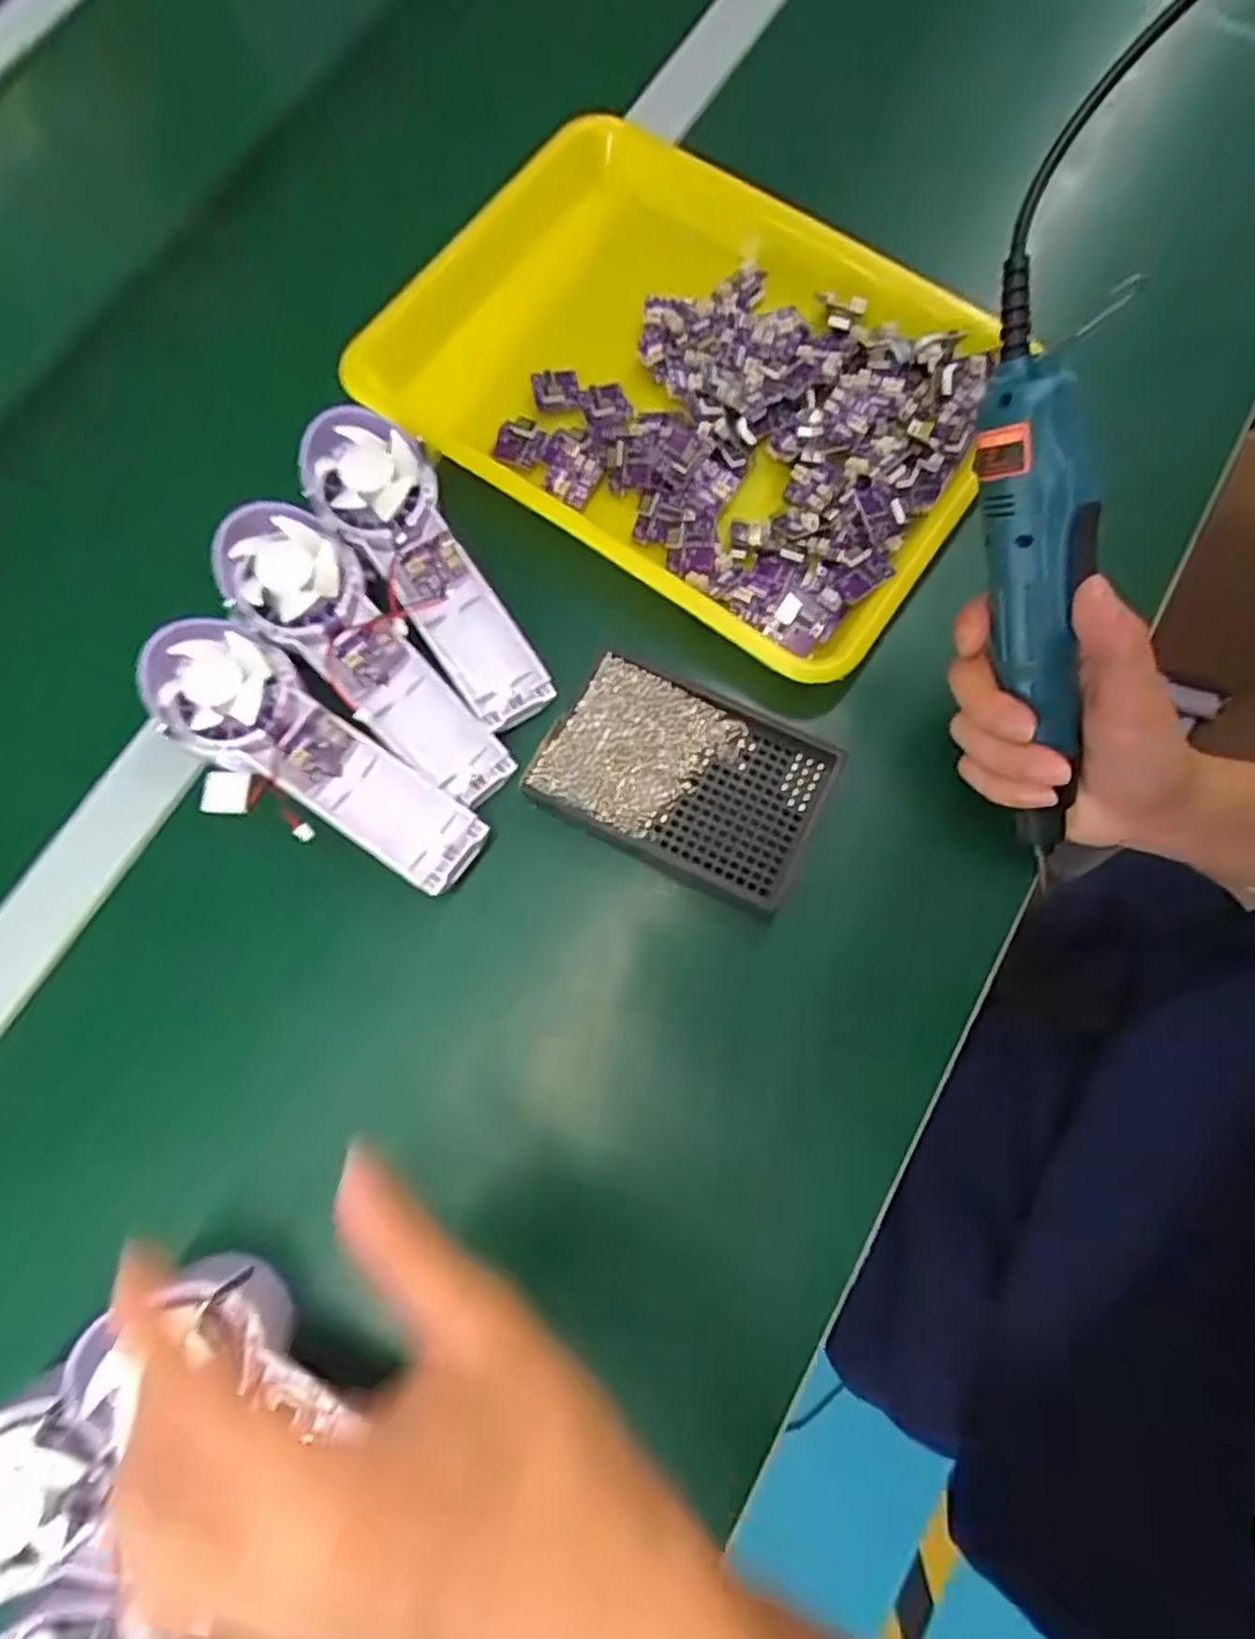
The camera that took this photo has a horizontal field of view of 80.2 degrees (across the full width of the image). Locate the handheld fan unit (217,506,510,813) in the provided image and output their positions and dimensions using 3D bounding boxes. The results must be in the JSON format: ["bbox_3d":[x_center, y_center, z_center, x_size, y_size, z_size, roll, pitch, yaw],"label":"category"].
[{"bbox_3d":[-0.130,-0.081,0.382,0.057,0.033,0.176,-44,99,-11],"label":"handheld fan unit"}]

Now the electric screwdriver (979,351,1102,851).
[{"bbox_3d":[0.174,-0.080,0.312,0.029,0.033,0.201,-19,113,-6],"label":"electric screwdriver"}]

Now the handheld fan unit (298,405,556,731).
[{"bbox_3d":[-0.101,-0.130,0.389,0.059,0.029,0.178,-33,92,-9],"label":"handheld fan unit"}]

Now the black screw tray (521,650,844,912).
[{"bbox_3d":[0.028,-0.021,0.370,0.135,0.012,0.087,23,76,6],"label":"black screw tray"}]

